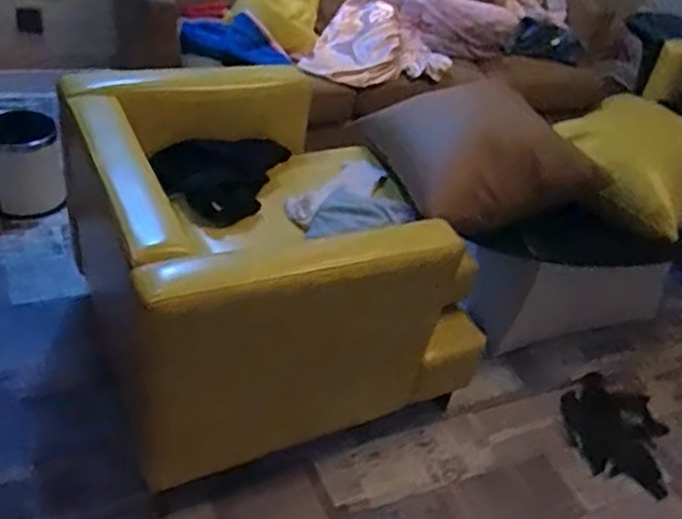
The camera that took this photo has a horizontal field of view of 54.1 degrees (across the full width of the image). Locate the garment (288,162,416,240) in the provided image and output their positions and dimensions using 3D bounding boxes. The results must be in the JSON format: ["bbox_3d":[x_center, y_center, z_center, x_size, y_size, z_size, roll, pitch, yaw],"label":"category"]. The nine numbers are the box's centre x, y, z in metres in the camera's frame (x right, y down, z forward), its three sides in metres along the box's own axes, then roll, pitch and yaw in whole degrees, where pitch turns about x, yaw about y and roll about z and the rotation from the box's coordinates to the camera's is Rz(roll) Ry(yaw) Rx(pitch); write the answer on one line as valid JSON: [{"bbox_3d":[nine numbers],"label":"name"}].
[{"bbox_3d":[0.011,-0.139,1.577,0.293,0.067,0.320,-3,41,-19],"label":"garment"}]

